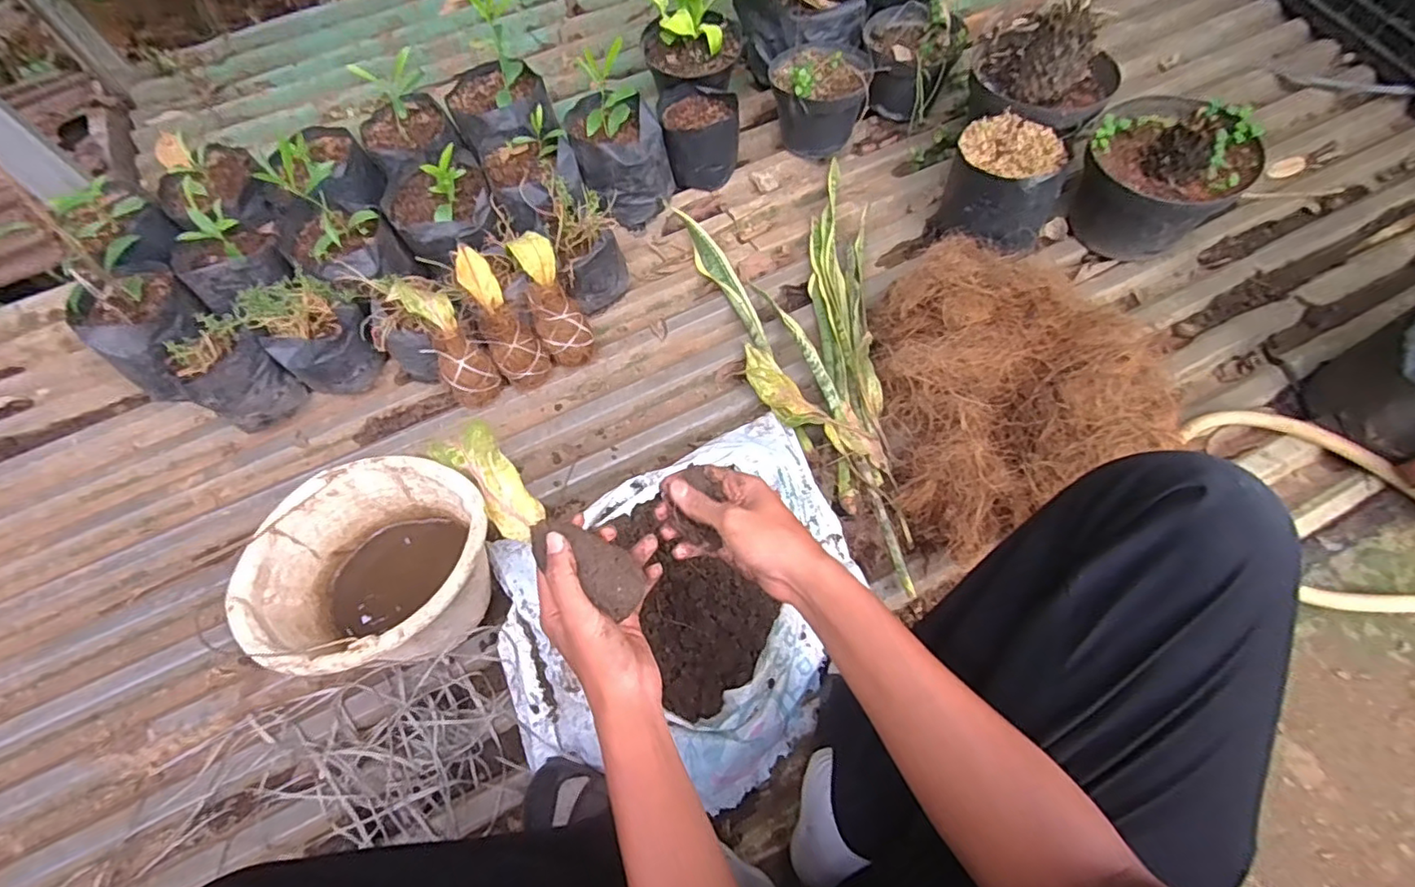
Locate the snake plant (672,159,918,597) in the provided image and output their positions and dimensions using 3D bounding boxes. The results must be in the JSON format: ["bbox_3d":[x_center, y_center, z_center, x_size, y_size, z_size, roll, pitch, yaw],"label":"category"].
[{"bbox_3d":[0.165,-0.132,0.880,0.277,0.072,0.704,-12,66,-3],"label":"snake plant"}]

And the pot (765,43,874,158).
[{"bbox_3d":[0.195,-0.617,1.062,0.171,0.137,0.181,-1,65,2],"label":"pot"}]

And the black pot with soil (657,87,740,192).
[{"bbox_3d":[-0.014,-0.544,1.046,0.127,0.113,0.130,-1,65,2],"label":"black pot with soil"}]

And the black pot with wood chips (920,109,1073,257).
[{"bbox_3d":[0.445,-0.381,0.929,0.149,0.164,0.157,0,66,-1],"label":"black pot with wood chips"}]

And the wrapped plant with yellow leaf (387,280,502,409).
[{"bbox_3d":[-0.370,-0.144,0.855,0.073,0.198,0.070,-32,25,-12],"label":"wrapped plant with yellow leaf"}]

